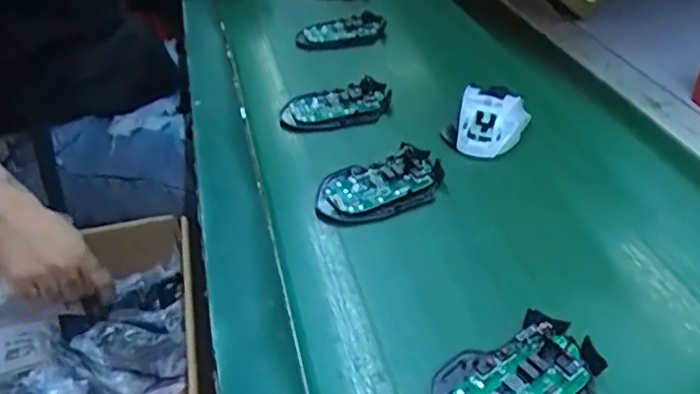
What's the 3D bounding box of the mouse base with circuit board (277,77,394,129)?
[{"bbox_3d":[-0.013,-0.093,0.637,0.115,0.021,0.059,-11,39,-13],"label":"mouse base with circuit board"}]

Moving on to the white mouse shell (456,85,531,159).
[{"bbox_3d":[0.139,-0.073,0.588,0.065,0.038,0.084,9,39,13],"label":"white mouse shell"}]

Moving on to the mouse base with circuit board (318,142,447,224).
[{"bbox_3d":[0.026,-0.011,0.529,0.114,0.019,0.070,-13,39,-15],"label":"mouse base with circuit board"}]

